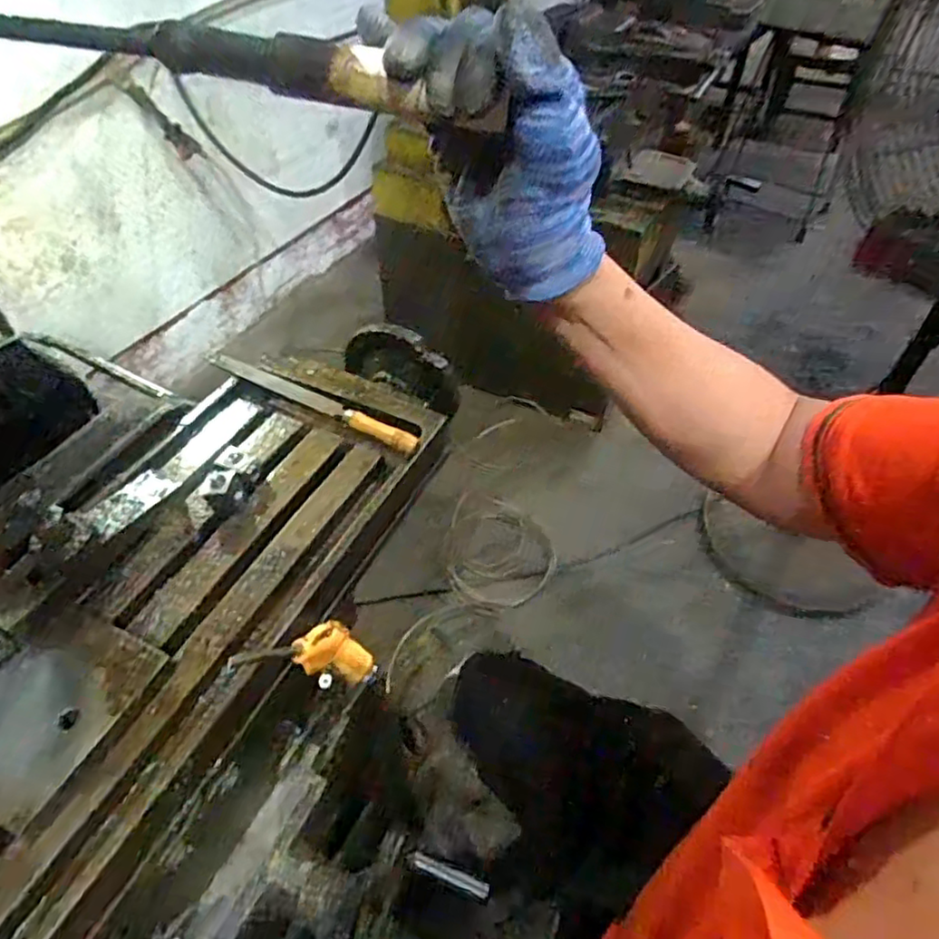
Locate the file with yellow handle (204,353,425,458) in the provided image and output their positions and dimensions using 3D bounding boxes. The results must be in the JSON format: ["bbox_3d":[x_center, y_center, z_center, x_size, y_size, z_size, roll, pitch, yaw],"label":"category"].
[{"bbox_3d":[-0.165,-0.078,0.667,0.277,0.019,0.025,25,52,20],"label":"file with yellow handle"}]

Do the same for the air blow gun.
[{"bbox_3d":[-0.118,0.150,0.533,0.023,0.205,0.049,28,78,22],"label":"air blow gun"}]

